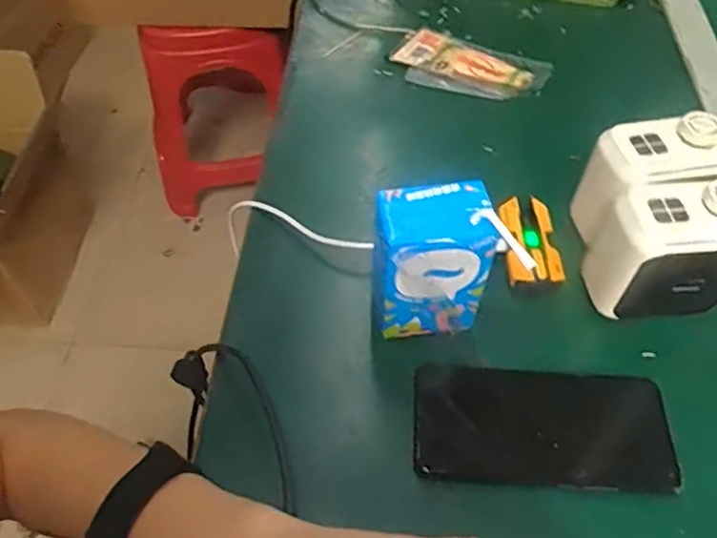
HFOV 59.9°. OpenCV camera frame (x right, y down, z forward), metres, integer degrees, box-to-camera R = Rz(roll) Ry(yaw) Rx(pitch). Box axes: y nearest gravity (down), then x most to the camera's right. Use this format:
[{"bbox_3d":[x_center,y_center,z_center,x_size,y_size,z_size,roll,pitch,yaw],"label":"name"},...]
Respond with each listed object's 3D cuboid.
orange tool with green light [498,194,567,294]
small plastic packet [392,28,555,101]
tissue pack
[{"bbox_3d":[0.124,-0.019,0.452,0.038,0.015,0.074,0,54,0],"label":"orange tool with green light"},{"bbox_3d":[0.106,-0.194,0.598,0.144,0.015,0.071,21,56,14],"label":"small plastic packet"},{"bbox_3d":[0.042,0.000,0.395,0.073,0.107,0.043,-6,54,-5],"label":"tissue pack"}]

